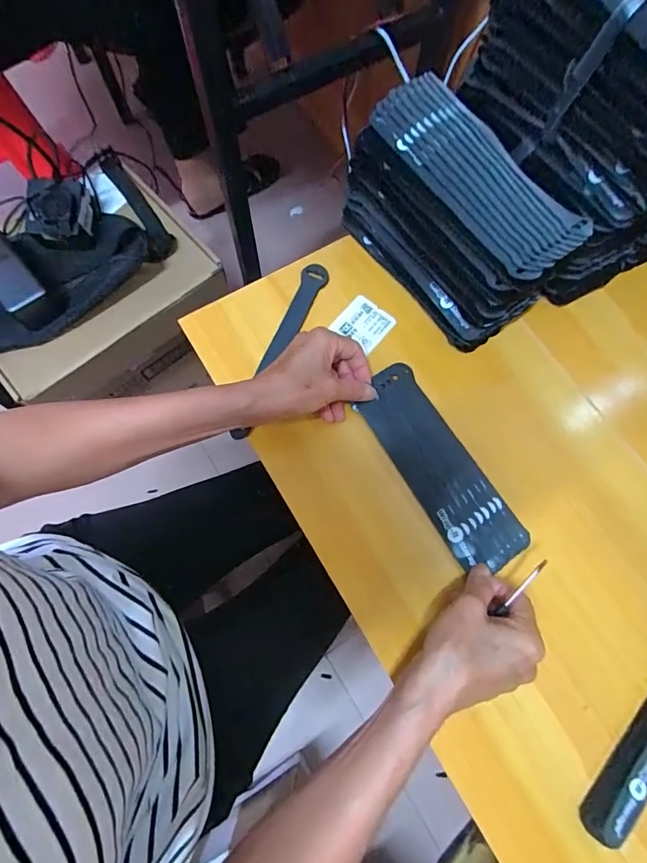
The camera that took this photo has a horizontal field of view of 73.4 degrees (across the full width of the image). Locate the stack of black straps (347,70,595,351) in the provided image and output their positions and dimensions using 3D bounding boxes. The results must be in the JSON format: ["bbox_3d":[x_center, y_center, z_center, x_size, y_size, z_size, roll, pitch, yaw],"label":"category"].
[{"bbox_3d":[0.115,-0.193,0.406,0.098,0.114,0.203,-36,77,-10],"label":"stack of black straps"}]

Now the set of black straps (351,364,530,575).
[{"bbox_3d":[0.105,0.031,0.396,0.067,0.015,0.196,-30,73,-13],"label":"set of black straps"}]

